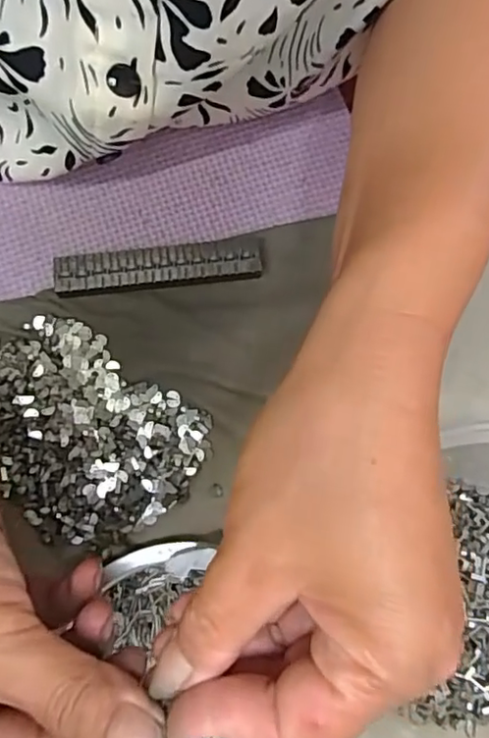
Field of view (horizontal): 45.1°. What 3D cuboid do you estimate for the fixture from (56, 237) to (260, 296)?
[{"bbox_3d":[-0.041,-0.048,0.286,0.098,0.012,0.021,-7,81,-3],"label":"fixture"}]

